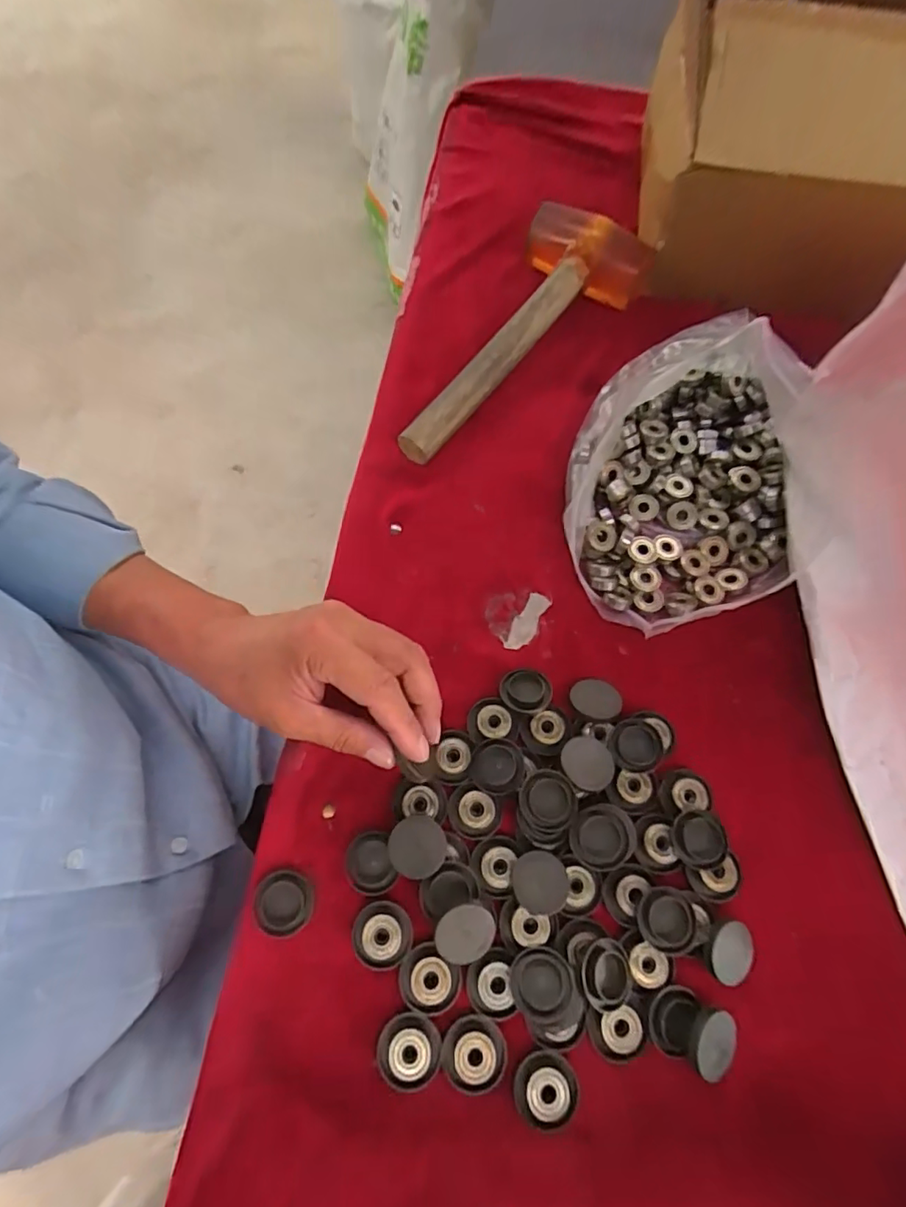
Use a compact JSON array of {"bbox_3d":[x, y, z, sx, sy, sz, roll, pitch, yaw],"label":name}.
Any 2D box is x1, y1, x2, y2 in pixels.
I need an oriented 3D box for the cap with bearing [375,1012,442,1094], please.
[{"bbox_3d":[-0.023,0.235,0.294,0.033,0.007,0.033,1,68,-2],"label":"cap with bearing"}]

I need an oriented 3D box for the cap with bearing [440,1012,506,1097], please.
[{"bbox_3d":[0.011,0.236,0.293,0.033,0.006,0.034,1,68,-2],"label":"cap with bearing"}]

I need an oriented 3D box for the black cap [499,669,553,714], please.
[{"bbox_3d":[0.048,0.057,0.368,0.032,0.005,0.033,-9,49,10],"label":"black cap"}]

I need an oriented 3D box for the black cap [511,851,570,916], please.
[{"bbox_3d":[0.049,0.159,0.320,0.031,0.011,0.031,1,68,-2],"label":"black cap"}]

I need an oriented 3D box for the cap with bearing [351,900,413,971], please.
[{"bbox_3d":[-0.039,0.185,0.313,0.033,0.006,0.033,1,68,-2],"label":"cap with bearing"}]

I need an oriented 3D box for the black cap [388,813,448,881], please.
[{"bbox_3d":[-0.021,0.140,0.325,0.032,0.013,0.032,-1,68,-2],"label":"black cap"}]

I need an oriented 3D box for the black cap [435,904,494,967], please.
[{"bbox_3d":[0.007,0.177,0.302,0.028,0.008,0.033,43,90,0],"label":"black cap"}]

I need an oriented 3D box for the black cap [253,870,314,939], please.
[{"bbox_3d":[-0.096,0.170,0.318,0.031,0.005,0.033,1,68,-2],"label":"black cap"}]

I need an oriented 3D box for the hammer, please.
[{"bbox_3d":[0.047,-0.226,0.464,0.098,0.052,0.278,37,71,12],"label":"hammer"}]

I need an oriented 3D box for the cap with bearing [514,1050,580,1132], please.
[{"bbox_3d":[0.048,0.251,0.290,0.031,0.008,0.031,1,68,-2],"label":"cap with bearing"}]

